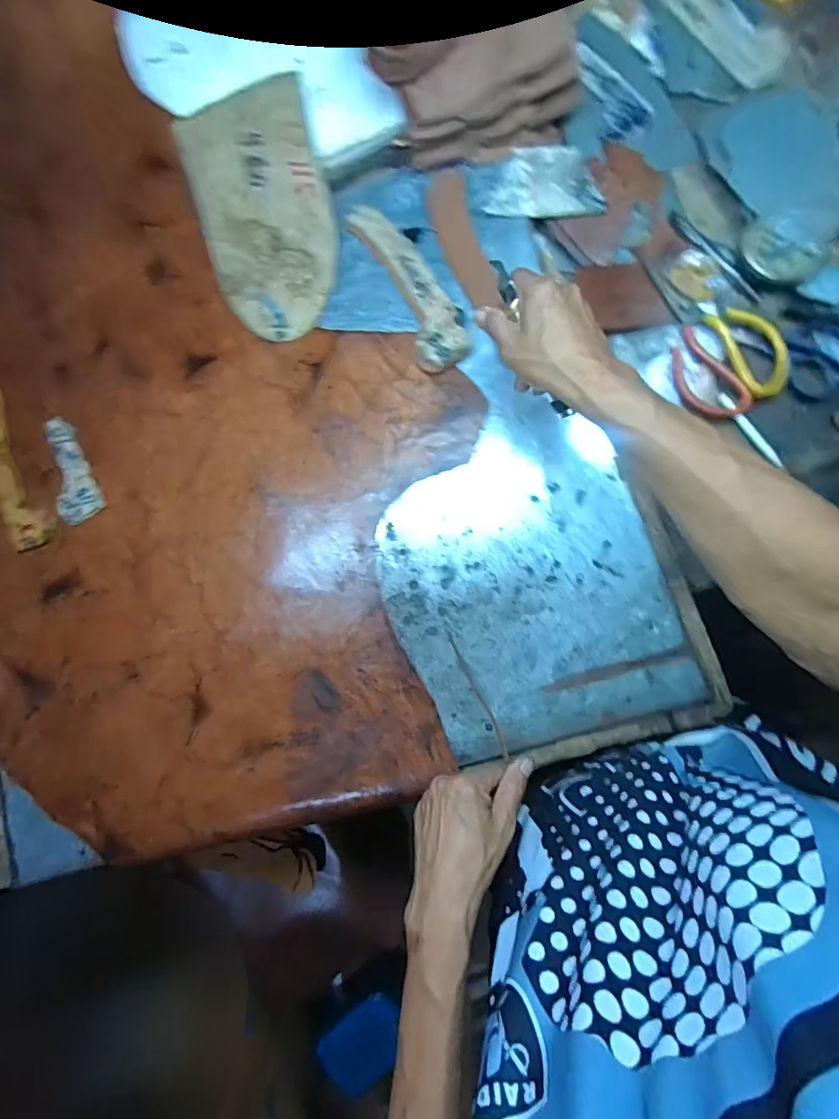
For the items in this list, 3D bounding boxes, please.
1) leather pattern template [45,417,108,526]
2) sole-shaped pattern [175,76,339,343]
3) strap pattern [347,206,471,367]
[{"bbox_3d":[-0.411,-0.103,0.581,0.056,0.007,0.126,-26,85,5],"label":"leather pattern template"},{"bbox_3d":[-0.171,-0.386,0.551,0.143,0.009,0.271,-15,91,3],"label":"sole-shaped pattern"},{"bbox_3d":[-0.009,-0.298,0.532,0.050,0.008,0.206,-27,81,7],"label":"strap pattern"}]

